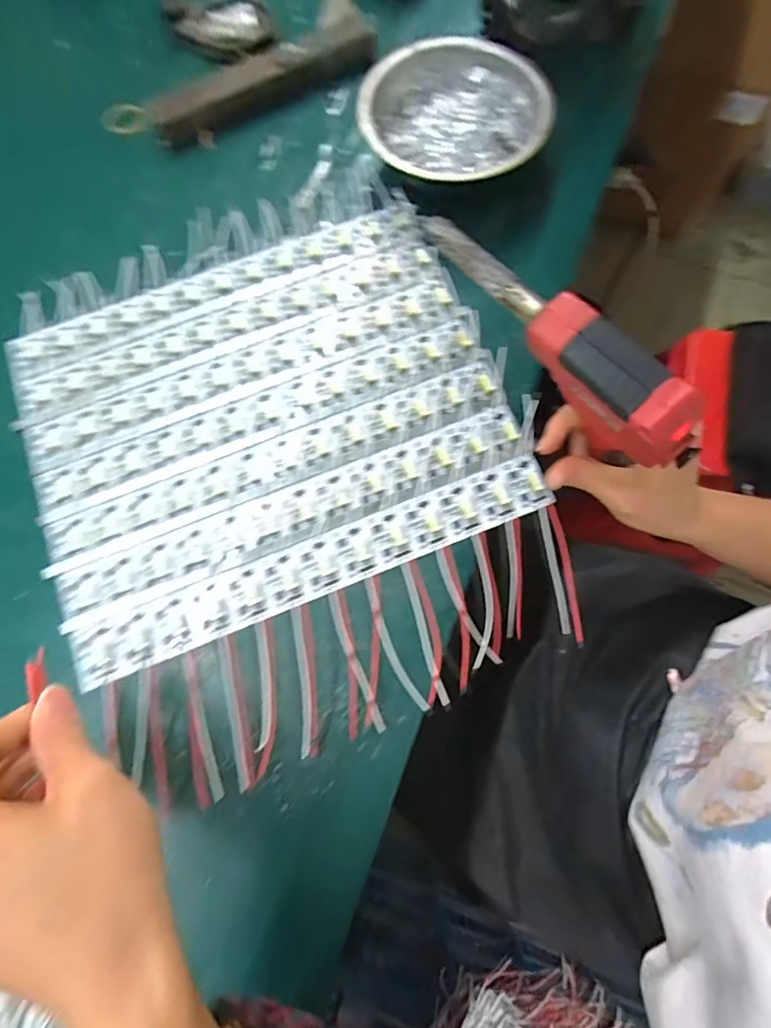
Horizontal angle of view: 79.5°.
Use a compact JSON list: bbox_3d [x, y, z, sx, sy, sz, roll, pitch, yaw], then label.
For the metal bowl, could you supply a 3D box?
[{"bbox_3d":[0.051,-0.287,0.335,0.128,0.041,0.128,0,75,1],"label":"metal bowl"}]

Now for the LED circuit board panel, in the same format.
[{"bbox_3d":[-0.076,-0.062,0.297,0.290,0.009,0.239,-23,76,-5],"label":"LED circuit board panel"}]

